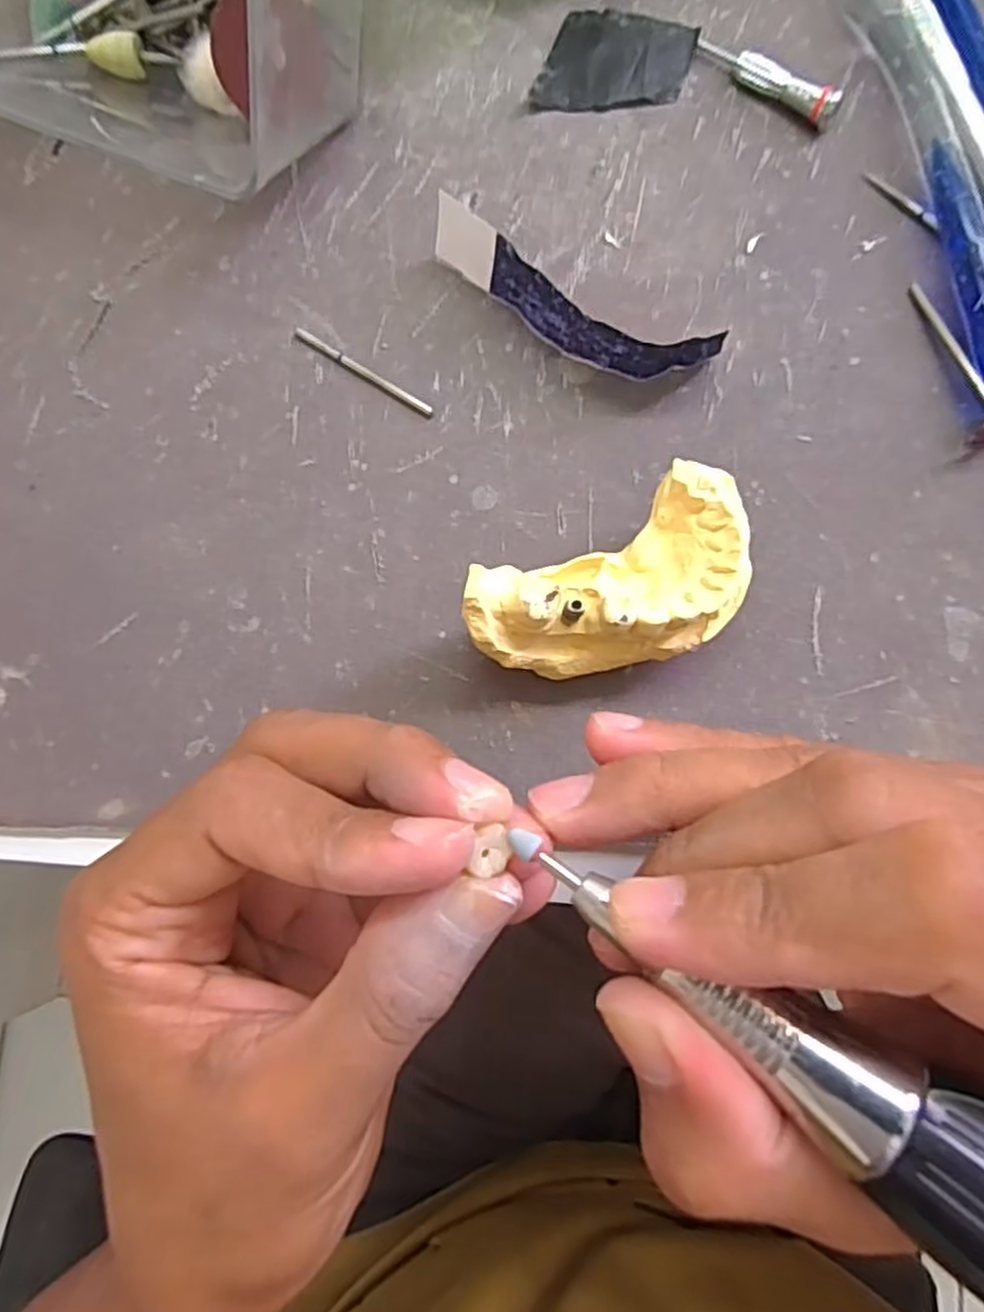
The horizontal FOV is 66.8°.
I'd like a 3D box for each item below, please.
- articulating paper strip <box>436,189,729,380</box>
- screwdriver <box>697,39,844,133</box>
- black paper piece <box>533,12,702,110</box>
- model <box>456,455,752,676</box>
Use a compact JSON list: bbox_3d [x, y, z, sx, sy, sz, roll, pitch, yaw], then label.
[{"bbox_3d":[0.019,-0.089,0.192,0.079,0.017,0.016,29,86,6],"label":"articulating paper strip"},{"bbox_3d":[0.074,-0.155,0.200,0.041,0.008,0.007,36,87,6],"label":"screwdriver"},{"bbox_3d":[0.034,-0.162,0.205,0.039,0.004,0.029,14,89,6],"label":"black paper piece"},{"bbox_3d":[0.029,-0.015,0.176,0.066,0.032,0.036,-24,83,1],"label":"model"}]

